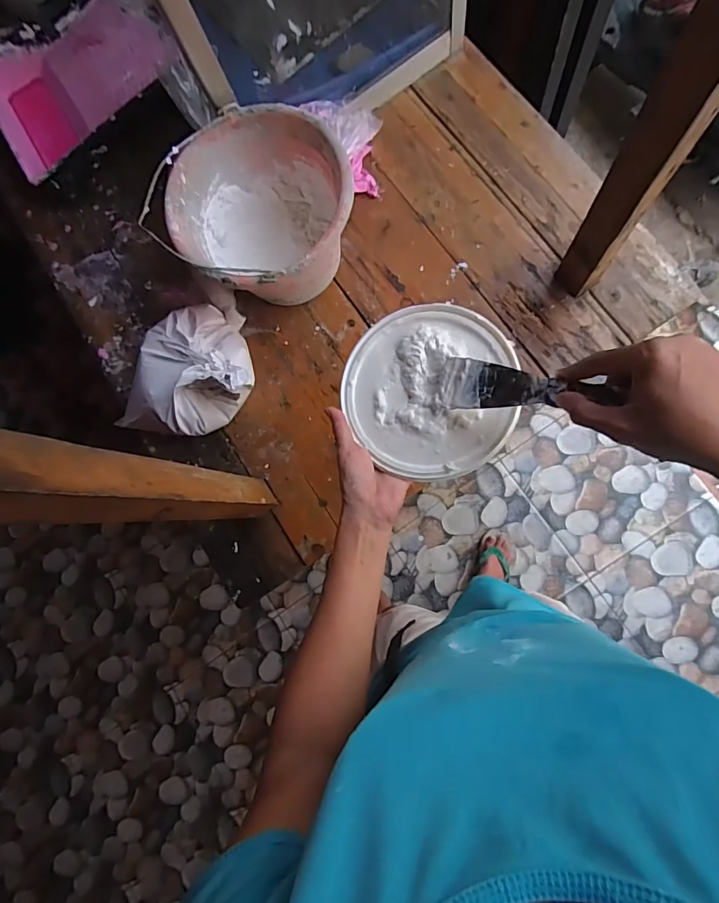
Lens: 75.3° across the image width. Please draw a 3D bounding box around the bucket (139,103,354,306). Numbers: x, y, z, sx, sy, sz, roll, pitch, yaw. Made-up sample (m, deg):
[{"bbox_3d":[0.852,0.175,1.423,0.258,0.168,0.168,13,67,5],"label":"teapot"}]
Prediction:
[{"bbox_3d":[-0.128,-0.317,0.657,0.242,0.160,0.225,-1,83,10],"label":"bucket"}]

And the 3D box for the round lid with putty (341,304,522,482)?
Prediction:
[{"bbox_3d":[0.071,-0.062,0.470,0.167,0.027,0.175,-1,84,6],"label":"round lid with putty"}]

